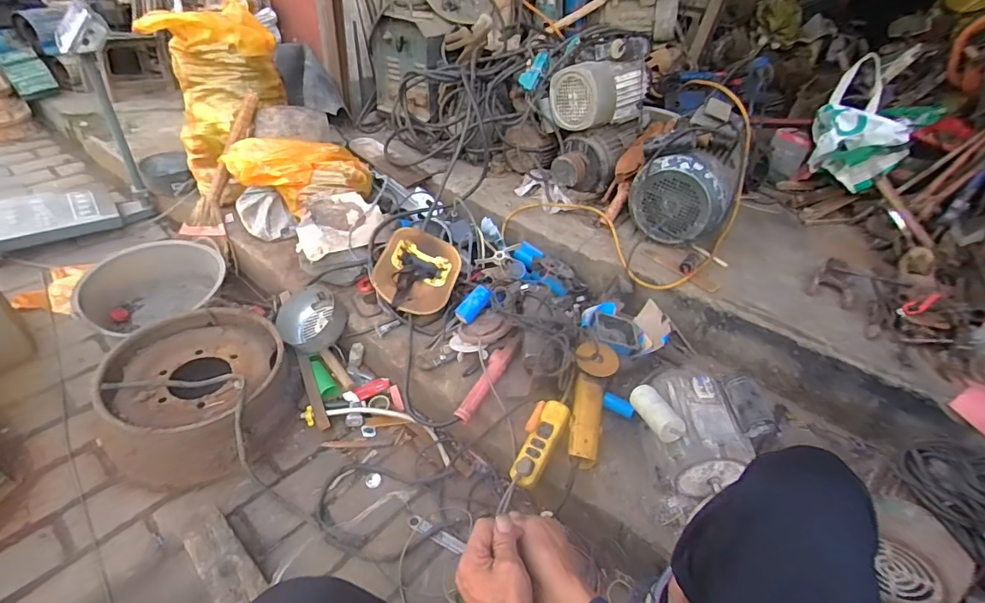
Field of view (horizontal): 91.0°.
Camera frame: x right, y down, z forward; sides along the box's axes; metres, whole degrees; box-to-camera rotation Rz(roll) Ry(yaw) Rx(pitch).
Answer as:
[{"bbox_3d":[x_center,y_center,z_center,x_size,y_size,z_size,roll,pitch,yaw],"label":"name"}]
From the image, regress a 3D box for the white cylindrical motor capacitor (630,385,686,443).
[{"bbox_3d":[0.311,0.209,0.925,0.058,0.048,0.128,-12,42,-20],"label":"white cylindrical motor capacitor"}]

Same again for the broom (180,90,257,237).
[{"bbox_3d":[-0.869,-0.424,1.561,0.184,0.522,0.057,33,11,30],"label":"broom"}]

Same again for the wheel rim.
[{"bbox_3d":[-0.699,0.220,1.173,0.419,0.156,0.434,-17,44,-26],"label":"wheel rim"}]

